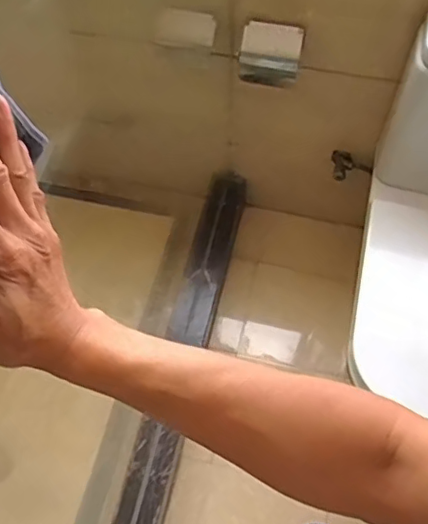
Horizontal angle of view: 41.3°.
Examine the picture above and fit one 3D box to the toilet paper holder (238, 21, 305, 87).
[{"bbox_3d":[0.120,-0.439,1.221,0.133,0.115,0.084,8,61,5],"label":"toilet paper holder"}]

